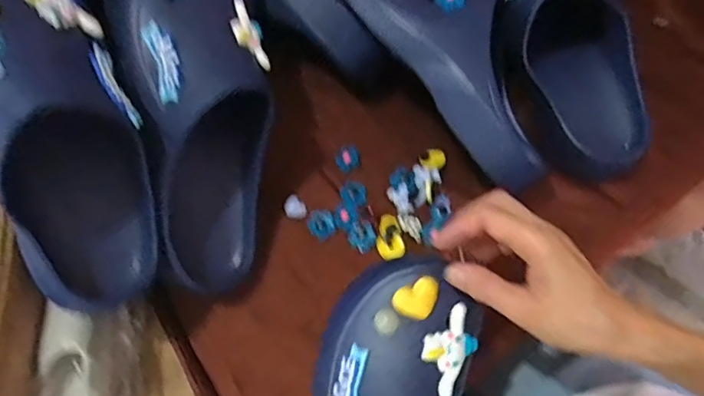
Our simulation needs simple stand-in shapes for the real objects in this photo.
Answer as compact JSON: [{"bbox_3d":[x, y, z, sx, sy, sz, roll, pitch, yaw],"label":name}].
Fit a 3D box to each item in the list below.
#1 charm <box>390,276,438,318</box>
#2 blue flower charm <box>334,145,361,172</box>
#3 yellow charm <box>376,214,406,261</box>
[{"bbox_3d":[0.047,0.074,0.385,0.033,0.009,0.025,-25,71,-7],"label":"charm"},{"bbox_3d":[-0.004,-0.040,0.526,0.024,0.010,0.022,-1,70,2],"label":"blue flower charm"},{"bbox_3d":[0.034,0.037,0.489,0.025,0.009,0.043,-13,70,-2],"label":"yellow charm"}]

